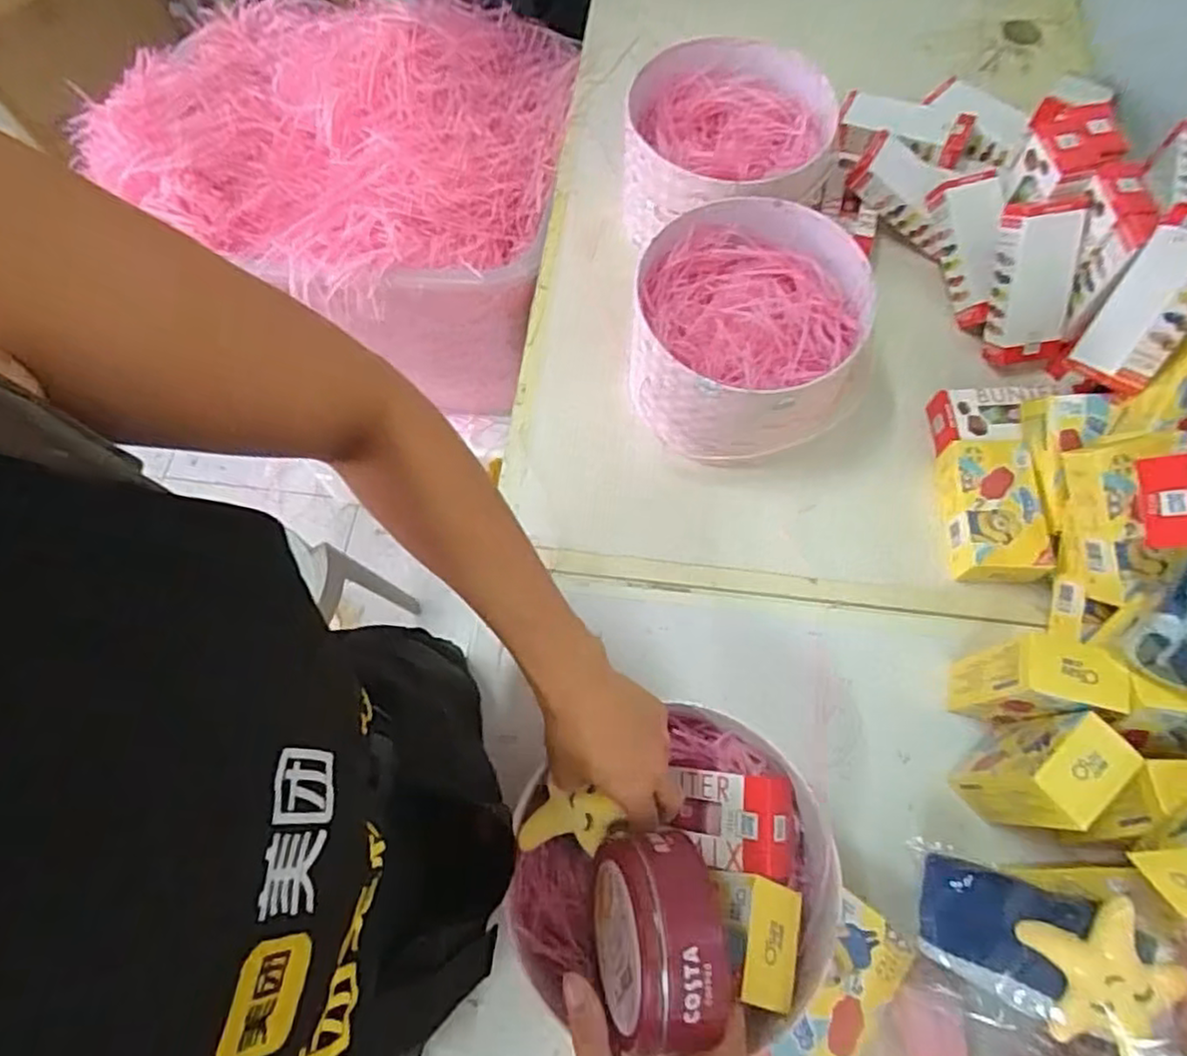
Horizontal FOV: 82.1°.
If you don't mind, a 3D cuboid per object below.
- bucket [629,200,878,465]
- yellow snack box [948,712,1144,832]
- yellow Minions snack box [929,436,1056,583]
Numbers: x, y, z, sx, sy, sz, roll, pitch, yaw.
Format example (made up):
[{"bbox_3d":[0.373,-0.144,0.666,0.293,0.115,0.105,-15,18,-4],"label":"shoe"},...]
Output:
[{"bbox_3d":[0.149,-0.189,0.686,0.211,0.135,0.223,0,68,1],"label":"bucket"},{"bbox_3d":[0.345,0.190,0.534,0.075,0.131,0.051,-35,72,-12],"label":"yellow snack box"},{"bbox_3d":[0.394,-0.050,0.669,0.099,0.042,0.206,6,69,3],"label":"yellow Minions snack box"}]

